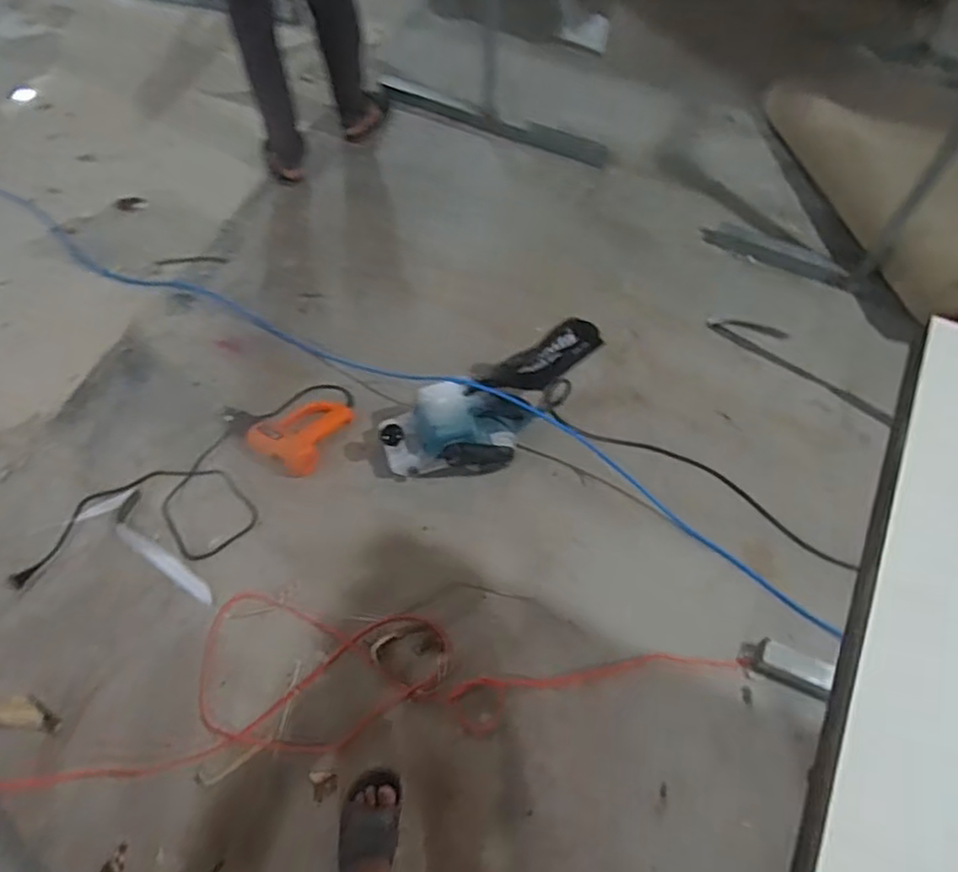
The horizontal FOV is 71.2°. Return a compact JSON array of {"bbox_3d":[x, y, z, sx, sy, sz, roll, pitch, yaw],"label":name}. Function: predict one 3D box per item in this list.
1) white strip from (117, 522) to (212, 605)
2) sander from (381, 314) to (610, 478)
[{"bbox_3d":[-0.666,0.263,1.413,0.282,0.014,0.037,32,63,18],"label":"white strip"},{"bbox_3d":[0.044,-0.073,1.471,0.538,0.190,0.181,-35,63,-5],"label":"sander"}]

